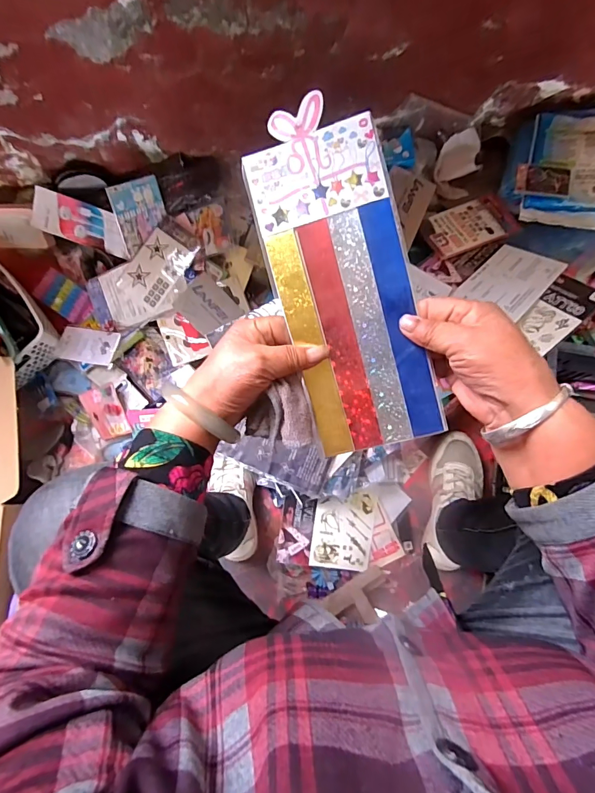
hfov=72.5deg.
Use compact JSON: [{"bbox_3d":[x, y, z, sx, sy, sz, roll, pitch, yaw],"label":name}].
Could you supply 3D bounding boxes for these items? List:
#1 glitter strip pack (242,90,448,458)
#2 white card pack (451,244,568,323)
[{"bbox_3d":[0.036,-0.089,0.324,0.102,0.009,0.268,-15,96,10],"label":"glitter strip pack"},{"bbox_3d":[0.354,-0.194,0.675,0.142,0.011,0.106,-43,59,-13],"label":"white card pack"}]

